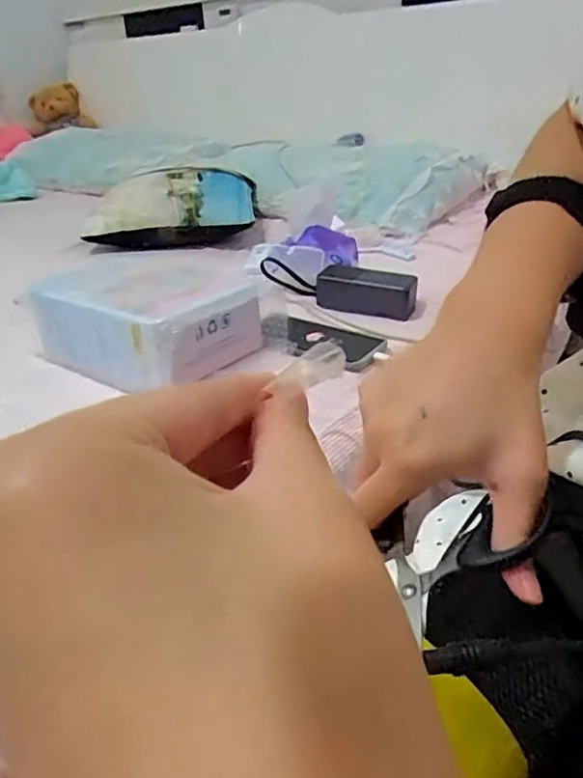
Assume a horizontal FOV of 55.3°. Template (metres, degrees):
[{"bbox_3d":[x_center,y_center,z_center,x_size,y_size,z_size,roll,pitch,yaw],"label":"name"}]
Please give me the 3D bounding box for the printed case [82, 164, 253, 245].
[{"bbox_3d":[-0.227,-0.364,1.101,0.309,0.120,0.244,-3,29,-3],"label":"printed case"}]

